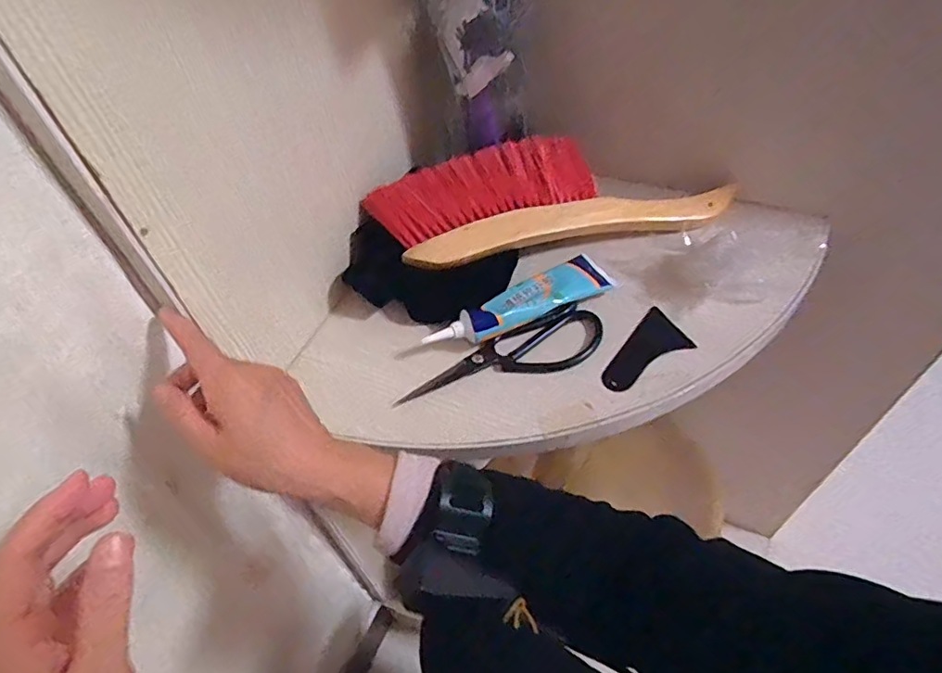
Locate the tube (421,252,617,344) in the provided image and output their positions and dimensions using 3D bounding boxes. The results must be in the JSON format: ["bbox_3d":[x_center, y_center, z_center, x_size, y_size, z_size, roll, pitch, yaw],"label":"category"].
[{"bbox_3d":[0.050,-0.027,0.511,0.181,0.025,0.048,-28,54,-17],"label":"tube"}]

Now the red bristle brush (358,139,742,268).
[{"bbox_3d":[0.080,-0.140,0.564,0.348,0.038,0.115,-14,80,-9],"label":"red bristle brush"}]

